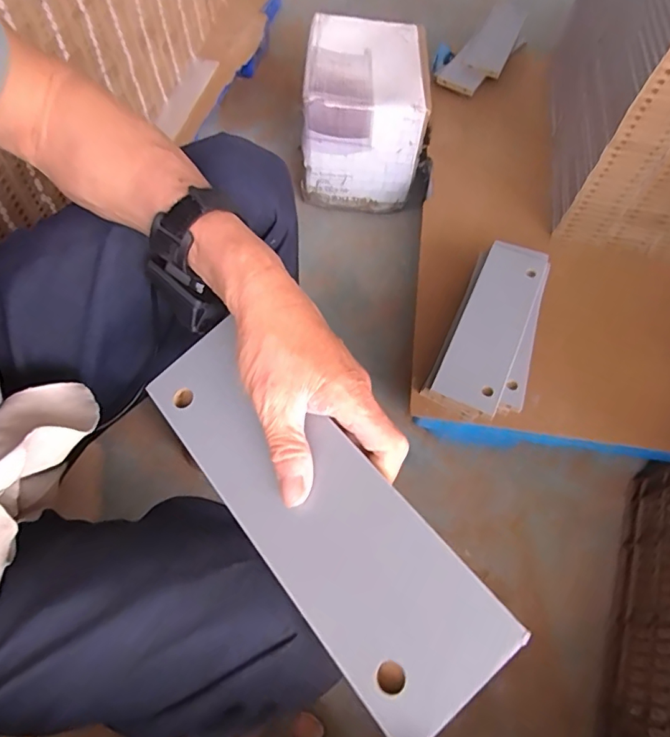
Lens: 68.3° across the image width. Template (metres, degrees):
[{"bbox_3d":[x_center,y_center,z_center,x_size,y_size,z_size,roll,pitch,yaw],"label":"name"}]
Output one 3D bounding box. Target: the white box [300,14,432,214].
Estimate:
[{"bbox_3d":[0.068,-0.518,1.032,0.249,0.246,0.288,3,61,-1],"label":"white box"}]

